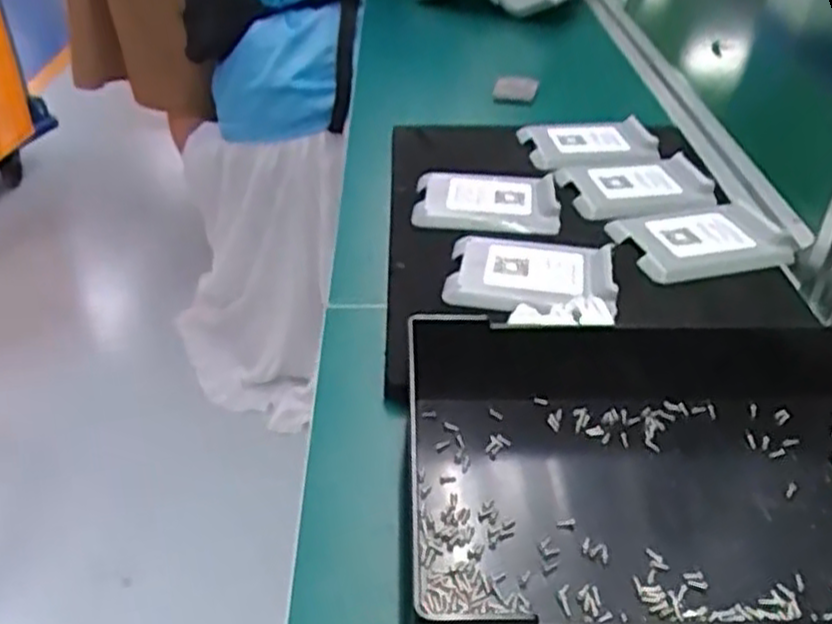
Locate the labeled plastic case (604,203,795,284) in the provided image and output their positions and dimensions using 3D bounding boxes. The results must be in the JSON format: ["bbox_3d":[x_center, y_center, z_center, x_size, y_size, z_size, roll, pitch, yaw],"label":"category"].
[{"bbox_3d":[0.188,-0.048,0.521,0.102,0.011,0.072,-8,37,-12],"label":"labeled plastic case"}]

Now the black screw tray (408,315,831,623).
[{"bbox_3d":[0.140,0.072,0.336,0.291,0.037,0.168,-2,37,-1],"label":"black screw tray"}]

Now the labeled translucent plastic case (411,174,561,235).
[{"bbox_3d":[0.049,-0.077,0.556,0.101,0.014,0.072,3,36,4],"label":"labeled translucent plastic case"}]

